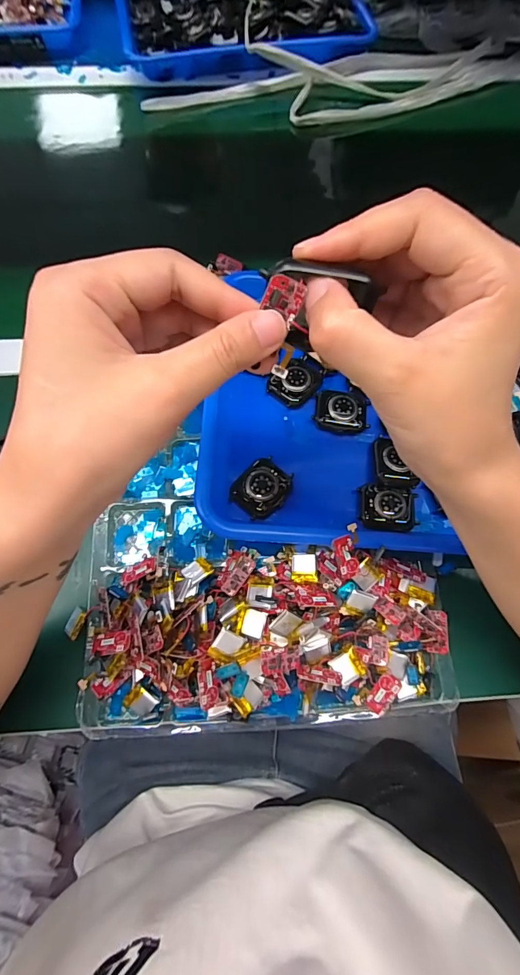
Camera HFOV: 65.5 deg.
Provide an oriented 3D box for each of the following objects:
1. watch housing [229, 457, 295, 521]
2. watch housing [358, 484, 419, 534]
[{"bbox_3d":[0.002,0.001,0.307,0.037,0.012,0.045,38,74,11],"label":"watch housing"},{"bbox_3d":[0.098,0.015,0.308,0.043,0.012,0.032,6,70,1],"label":"watch housing"}]

